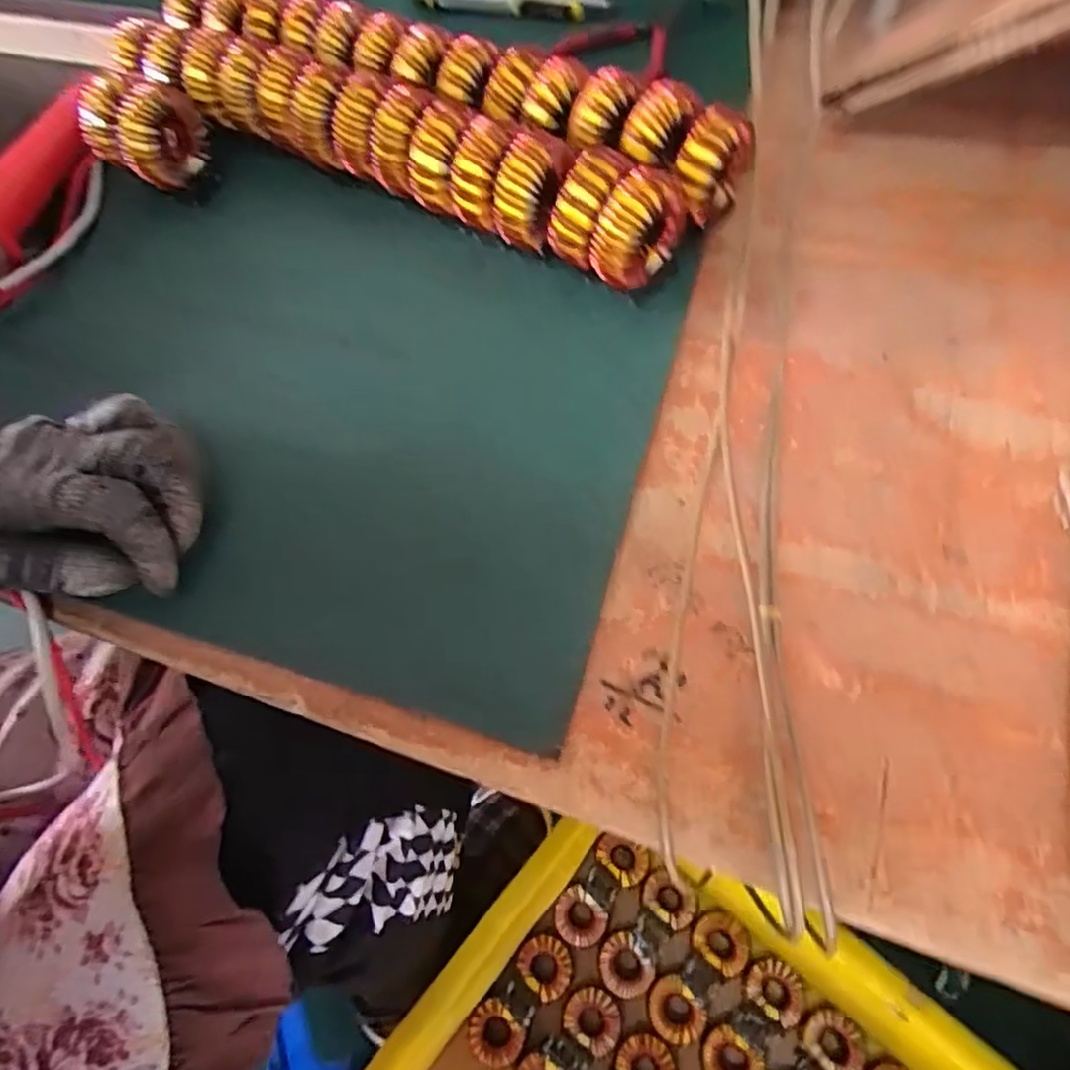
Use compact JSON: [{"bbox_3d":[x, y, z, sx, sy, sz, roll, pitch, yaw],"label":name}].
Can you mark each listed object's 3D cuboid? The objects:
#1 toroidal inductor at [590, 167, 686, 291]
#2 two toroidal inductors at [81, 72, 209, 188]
[{"bbox_3d":[0.048,-0.141,0.315,0.023,0.055,0.043,38,70,23],"label":"toroidal inductor"},{"bbox_3d":[-0.225,-0.227,0.392,0.064,0.053,0.051,-29,62,-12],"label":"two toroidal inductors"}]

